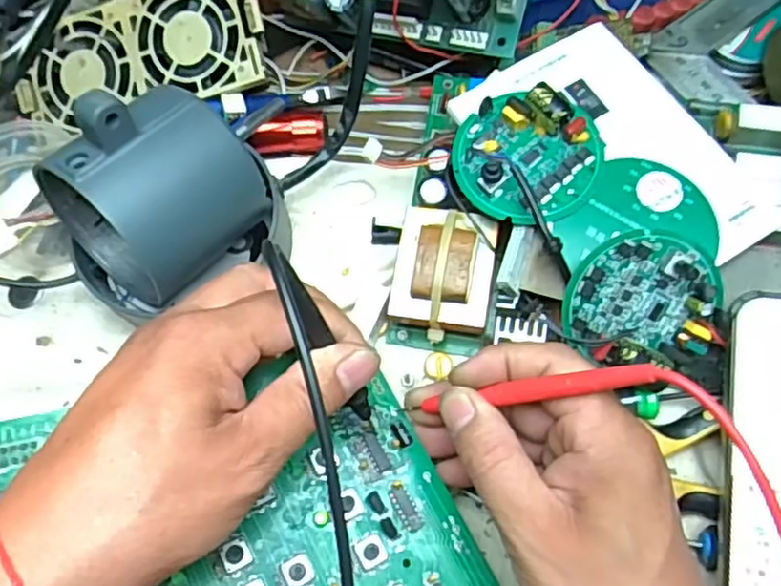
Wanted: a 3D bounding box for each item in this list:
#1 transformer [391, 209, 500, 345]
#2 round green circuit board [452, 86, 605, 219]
[{"bbox_3d":[0.026,-0.008,0.346,0.048,0.043,0.056,7,70,5],"label":"transformer"},{"bbox_3d":[0.065,-0.067,0.326,0.068,0.019,0.062,10,71,6],"label":"round green circuit board"}]

